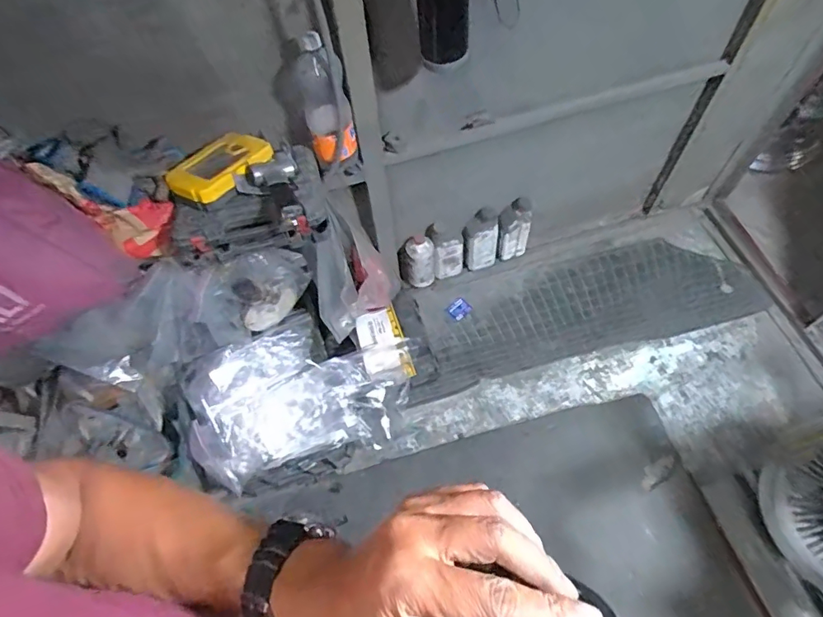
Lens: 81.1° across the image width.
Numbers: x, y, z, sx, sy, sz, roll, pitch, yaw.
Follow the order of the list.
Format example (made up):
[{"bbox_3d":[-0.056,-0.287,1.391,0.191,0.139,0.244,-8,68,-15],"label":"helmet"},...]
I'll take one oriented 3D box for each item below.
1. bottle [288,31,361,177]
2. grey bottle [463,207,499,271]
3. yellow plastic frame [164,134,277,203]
[{"bbox_3d":[-0.171,-0.389,0.967,0.100,0.282,0.103,-13,61,-4],"label":"bottle"},{"bbox_3d":[0.210,-0.205,1.463,0.104,0.214,0.049,5,36,6],"label":"grey bottle"},{"bbox_3d":[-0.357,-0.270,0.909,0.105,0.033,0.189,40,70,22],"label":"yellow plastic frame"}]

